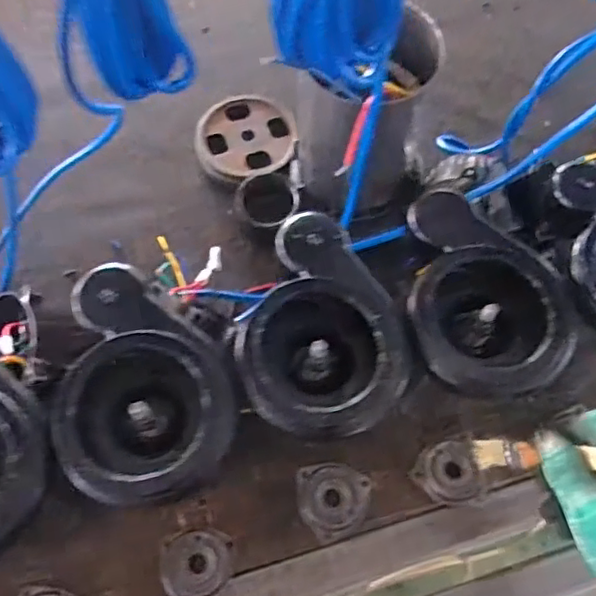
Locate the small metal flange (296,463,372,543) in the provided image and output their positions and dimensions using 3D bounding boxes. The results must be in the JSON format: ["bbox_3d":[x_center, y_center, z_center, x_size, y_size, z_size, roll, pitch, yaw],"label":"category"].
[{"bbox_3d":[0.034,0.185,0.555,0.065,0.023,0.066,1,65,-2],"label":"small metal flange"}]

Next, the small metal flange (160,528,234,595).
[{"bbox_3d":[-0.088,0.233,0.526,0.060,0.017,0.058,1,65,-2],"label":"small metal flange"}]

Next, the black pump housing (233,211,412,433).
[{"bbox_3d":[0.008,0.020,0.446,0.117,0.043,0.166,-20,68,-11],"label":"black pump housing"}]

